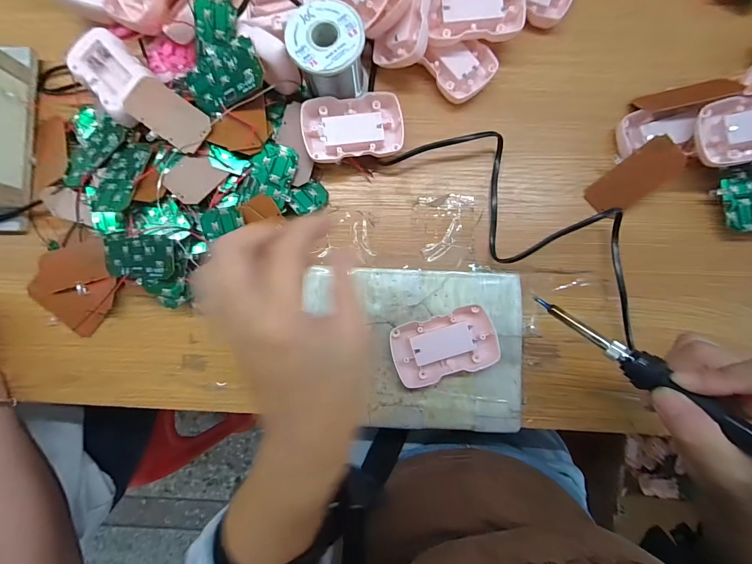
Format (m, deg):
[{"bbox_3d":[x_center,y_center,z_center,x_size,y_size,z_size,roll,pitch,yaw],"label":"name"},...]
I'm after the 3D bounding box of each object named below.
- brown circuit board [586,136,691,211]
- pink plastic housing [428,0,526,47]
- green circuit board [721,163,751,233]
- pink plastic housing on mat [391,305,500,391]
[{"bbox_3d":[0.231,-0.093,0.298,0.076,0.006,0.036,-41,89,19],"label":"brown circuit board"},{"bbox_3d":[0.090,-0.244,0.303,0.082,0.027,0.049,0,88,1],"label":"pink plastic housing"},{"bbox_3d":[0.324,-0.073,0.291,0.035,0.007,0.057,-9,89,21],"label":"green circuit board"},{"bbox_3d":[0.059,0.056,0.295,0.087,0.018,0.053,-16,86,1],"label":"pink plastic housing on mat"}]

